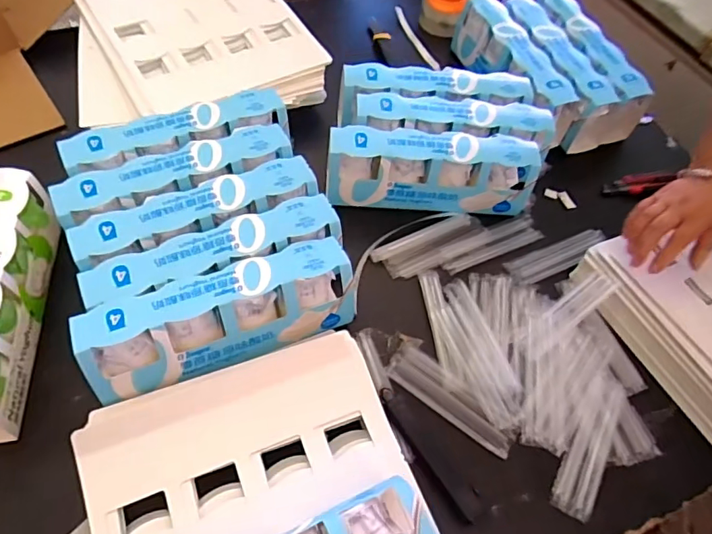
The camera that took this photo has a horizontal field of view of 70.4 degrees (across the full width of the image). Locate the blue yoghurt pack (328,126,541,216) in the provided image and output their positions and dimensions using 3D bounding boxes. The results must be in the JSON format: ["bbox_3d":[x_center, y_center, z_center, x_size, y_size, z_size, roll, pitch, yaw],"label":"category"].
[{"bbox_3d":[0.099,-0.125,0.682,0.269,0.099,0.070,1,57,-4],"label":"blue yoghurt pack"}]

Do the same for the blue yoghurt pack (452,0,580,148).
[{"bbox_3d":[0.248,-0.319,0.804,0.063,0.095,0.264,-16,60,-15],"label":"blue yoghurt pack"}]

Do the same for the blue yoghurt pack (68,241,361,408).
[{"bbox_3d":[-0.131,0.054,0.527,0.271,0.091,0.072,-20,61,-17],"label":"blue yoghurt pack"}]

